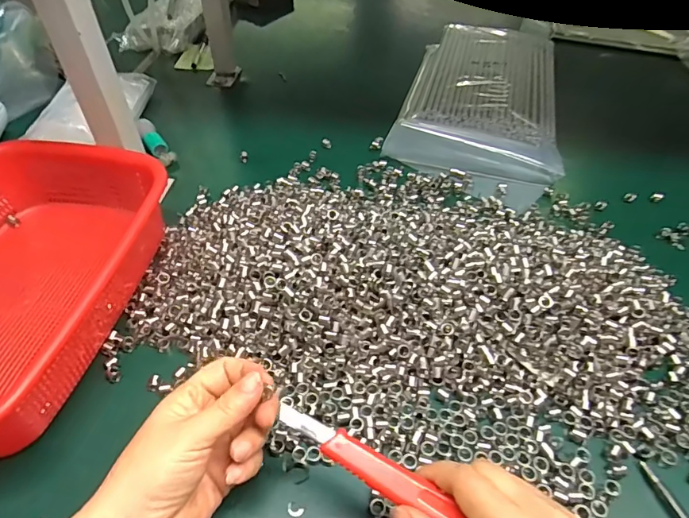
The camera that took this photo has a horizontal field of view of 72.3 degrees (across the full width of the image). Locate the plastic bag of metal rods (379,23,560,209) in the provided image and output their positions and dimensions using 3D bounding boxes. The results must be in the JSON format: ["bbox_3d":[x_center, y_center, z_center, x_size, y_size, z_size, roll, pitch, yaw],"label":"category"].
[{"bbox_3d":[0.192,-0.232,0.657,0.205,0.036,0.420,11,47,11],"label":"plastic bag of metal rods"}]

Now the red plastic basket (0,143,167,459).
[{"bbox_3d":[-0.277,0.015,0.393,0.208,0.079,0.265,7,46,7],"label":"red plastic basket"}]

